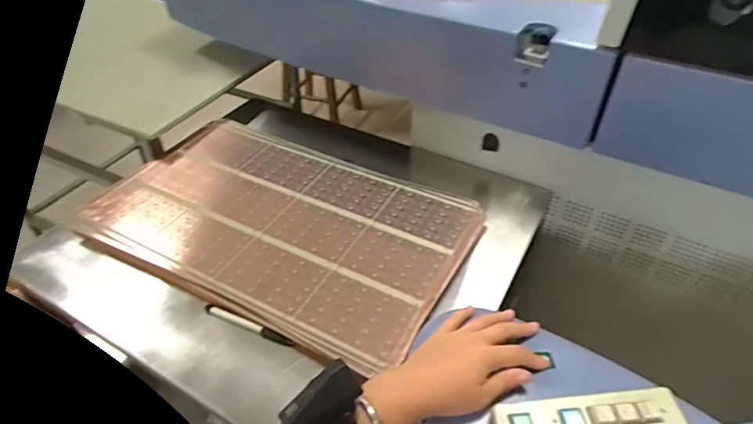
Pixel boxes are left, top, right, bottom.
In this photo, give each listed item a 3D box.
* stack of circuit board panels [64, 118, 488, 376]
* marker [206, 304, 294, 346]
[{"bbox_3d":[-0.151,0.008,0.800,0.584,0.033,0.376,19,47,21],"label":"stack of circuit board panels"},{"bbox_3d":[-0.174,0.155,0.659,0.137,0.014,0.013,15,45,17],"label":"marker"}]

